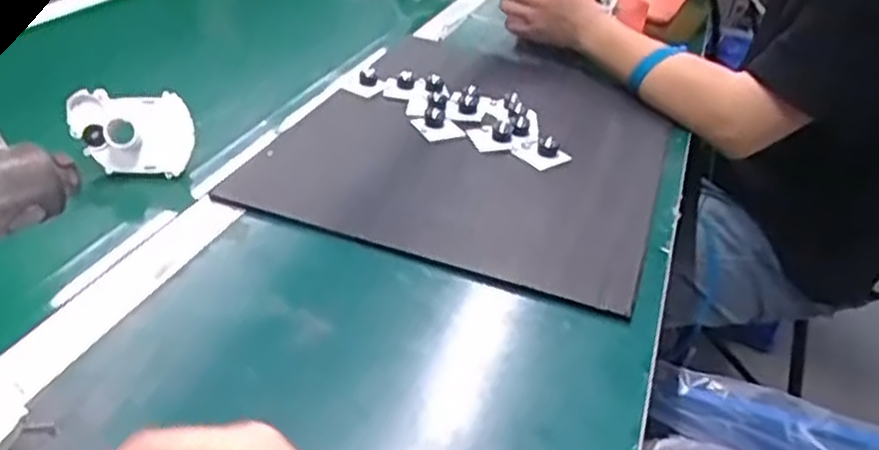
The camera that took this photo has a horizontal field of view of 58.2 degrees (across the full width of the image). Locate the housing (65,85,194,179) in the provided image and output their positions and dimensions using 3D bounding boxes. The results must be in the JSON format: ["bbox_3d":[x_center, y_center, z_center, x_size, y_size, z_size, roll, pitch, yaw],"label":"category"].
[{"bbox_3d":[-0.267,-0.080,0.686,0.100,0.069,0.025,1,10,-14],"label":"housing"}]

